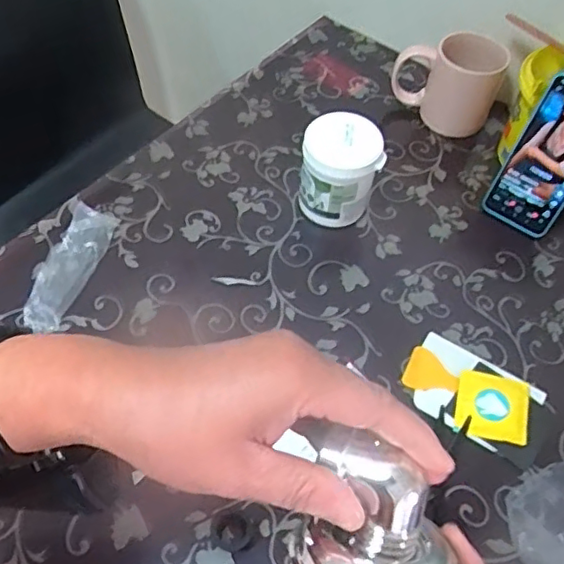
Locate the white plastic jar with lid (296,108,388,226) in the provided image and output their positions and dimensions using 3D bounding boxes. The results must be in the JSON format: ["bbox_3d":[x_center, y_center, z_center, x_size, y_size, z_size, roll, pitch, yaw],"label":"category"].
[{"bbox_3d":[0.062,-0.120,0.669,0.085,0.106,0.079,-2,56,-4],"label":"white plastic jar with lid"}]

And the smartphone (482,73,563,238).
[{"bbox_3d":[0.297,-0.135,0.666,0.079,0.170,0.009,34,36,18],"label":"smartphone"}]

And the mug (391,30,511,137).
[{"bbox_3d":[0.211,-0.258,0.773,0.130,0.100,0.073,19,57,10],"label":"mug"}]

